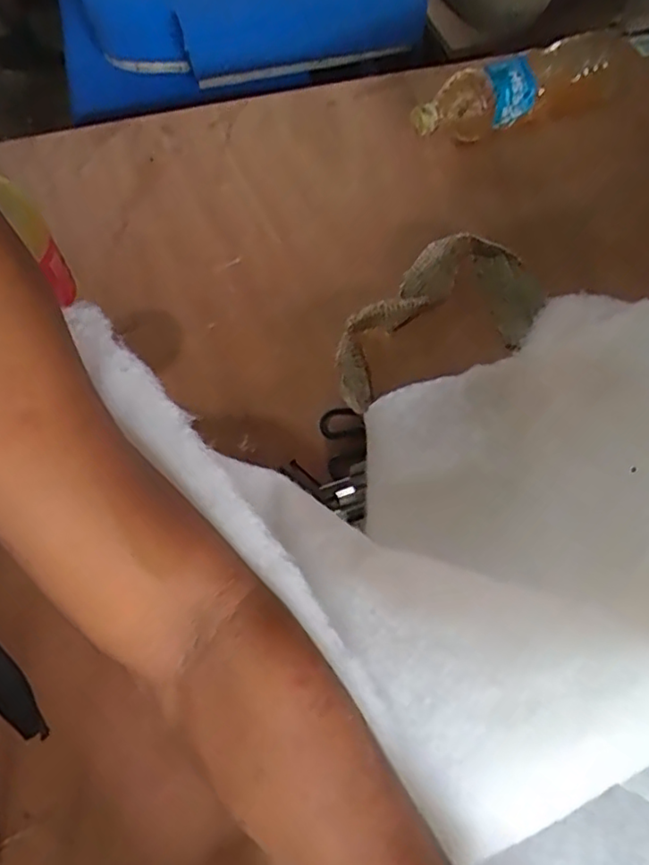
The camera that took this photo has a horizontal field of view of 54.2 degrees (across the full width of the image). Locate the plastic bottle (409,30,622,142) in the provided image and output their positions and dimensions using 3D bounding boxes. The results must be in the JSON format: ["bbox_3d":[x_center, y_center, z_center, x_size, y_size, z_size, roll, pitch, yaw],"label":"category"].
[{"bbox_3d":[0.260,-0.439,0.810,0.328,0.083,0.081,-27,65,-13],"label":"plastic bottle"}]

